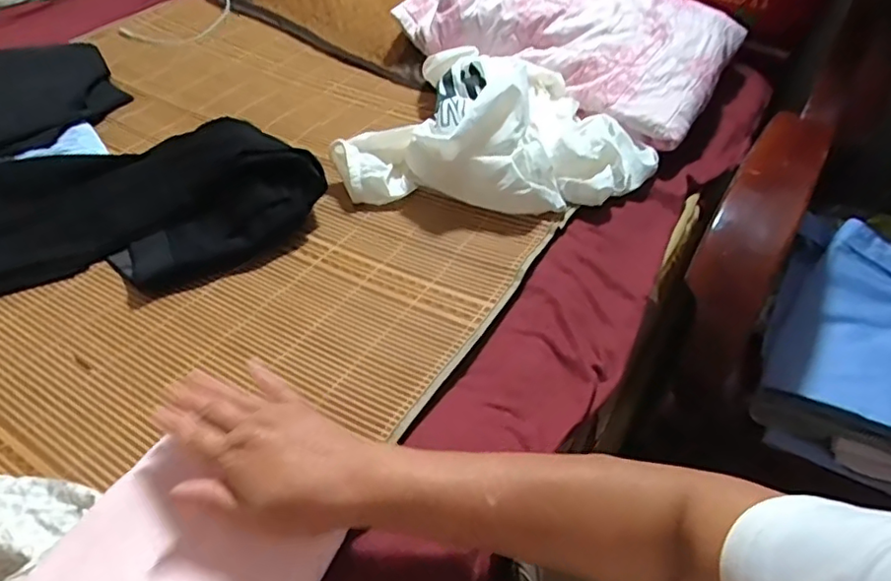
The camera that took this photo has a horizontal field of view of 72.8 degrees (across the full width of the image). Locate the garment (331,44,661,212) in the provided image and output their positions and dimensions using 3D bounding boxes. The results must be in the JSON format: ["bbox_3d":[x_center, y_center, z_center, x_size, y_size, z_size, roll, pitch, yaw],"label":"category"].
[{"bbox_3d":[0.076,-0.216,0.800,0.391,0.136,0.278,14,46,13],"label":"garment"}]

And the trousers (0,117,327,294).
[{"bbox_3d":[-0.404,-0.120,0.734,0.481,0.084,0.262,-9,45,-10],"label":"trousers"}]

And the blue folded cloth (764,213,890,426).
[{"bbox_3d":[0.488,0.054,0.662,0.272,0.063,0.266,33,53,28],"label":"blue folded cloth"}]

